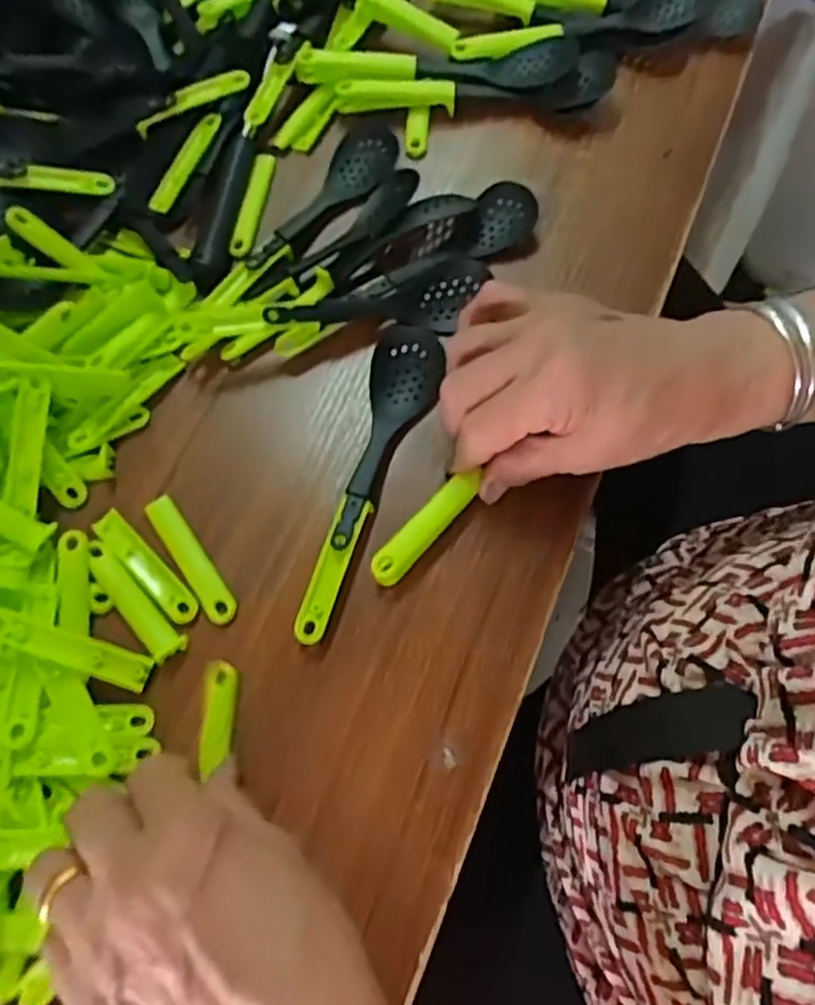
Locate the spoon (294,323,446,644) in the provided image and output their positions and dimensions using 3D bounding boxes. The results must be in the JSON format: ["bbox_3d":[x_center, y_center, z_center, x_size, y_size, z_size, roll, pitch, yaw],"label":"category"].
[{"bbox_3d":[-0.017,-0.014,0.352,0.037,0.014,0.177,12,71,8],"label":"spoon"}]

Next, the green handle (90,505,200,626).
[{"bbox_3d":[-0.134,0.032,0.346,0.075,0.005,0.016,42,77,17],"label":"green handle"}]

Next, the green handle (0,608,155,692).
[{"bbox_3d":[-0.157,0.068,0.314,0.075,0.004,0.016,23,70,-10],"label":"green handle"}]

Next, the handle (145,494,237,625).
[{"bbox_3d":[-0.111,0.028,0.346,0.016,0.004,0.076,-33,71,-9],"label":"handle"}]

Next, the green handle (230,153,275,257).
[{"bbox_3d":[-0.097,-0.187,0.424,0.014,0.008,0.076,7,70,6],"label":"green handle"}]

